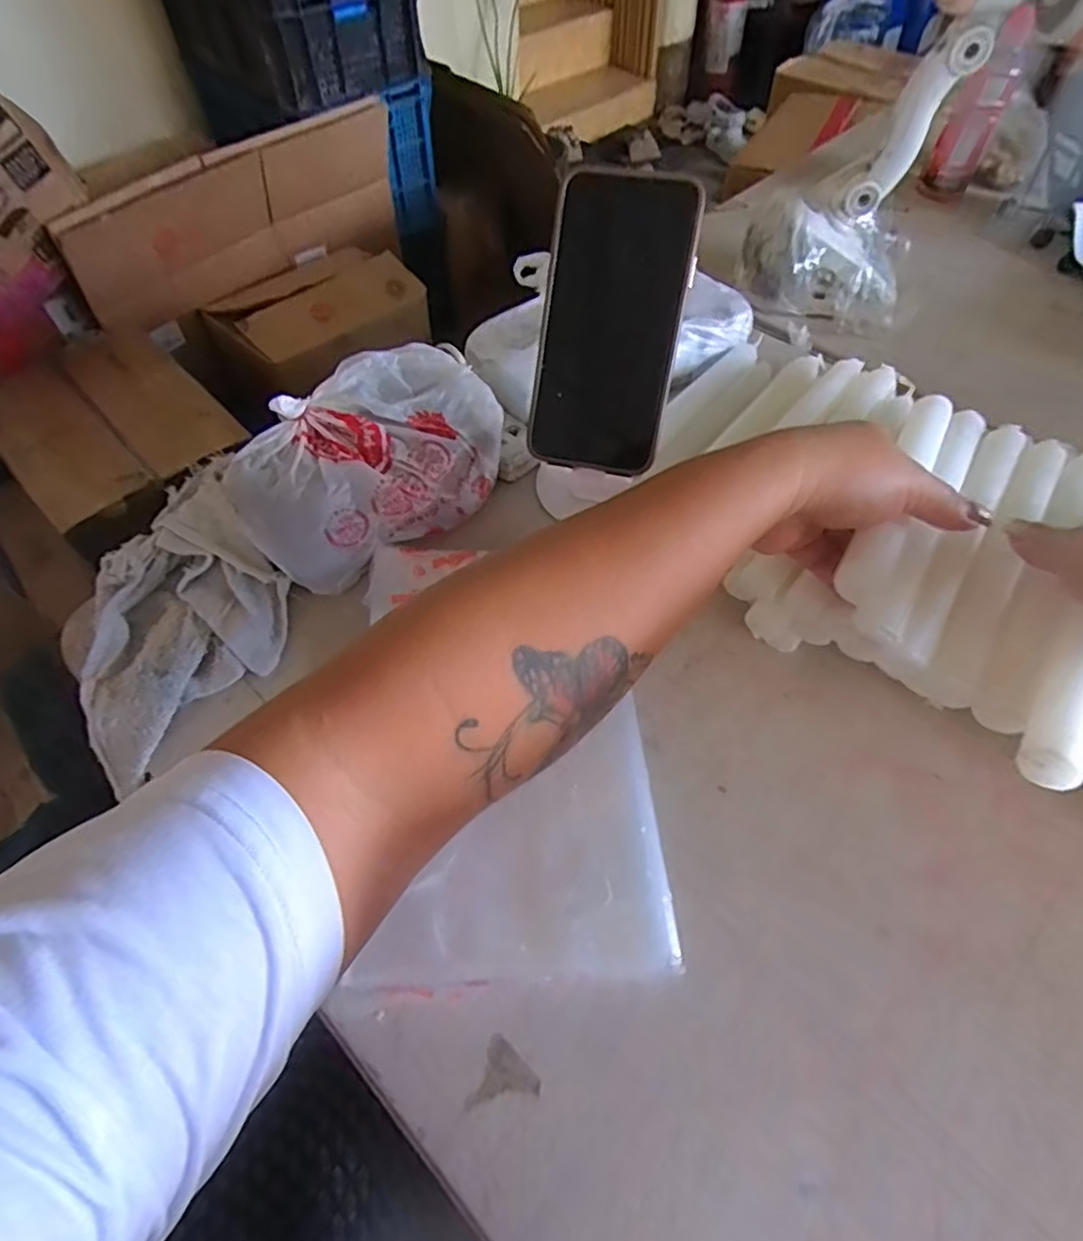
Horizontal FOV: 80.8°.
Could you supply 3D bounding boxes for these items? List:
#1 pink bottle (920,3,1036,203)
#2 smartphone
[{"bbox_3d":[0.454,-0.527,0.663,0.052,0.141,0.050,23,61,16],"label":"pink bottle"},{"bbox_3d":[0.040,-0.170,0.375,0.080,0.158,0.008,14,19,13],"label":"smartphone"}]

